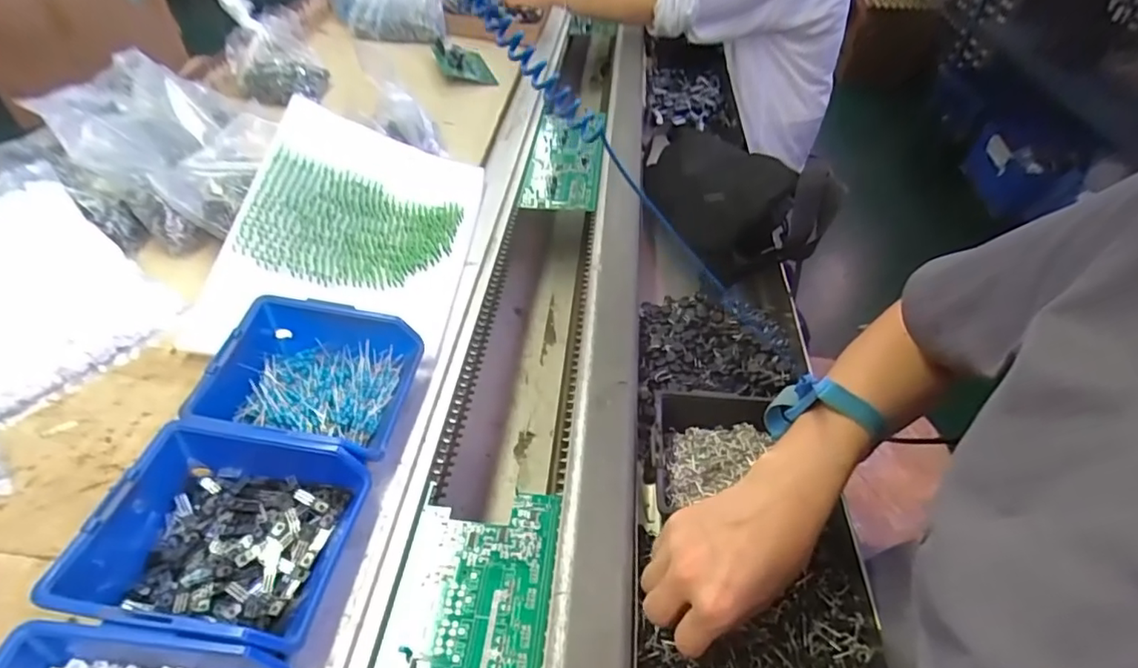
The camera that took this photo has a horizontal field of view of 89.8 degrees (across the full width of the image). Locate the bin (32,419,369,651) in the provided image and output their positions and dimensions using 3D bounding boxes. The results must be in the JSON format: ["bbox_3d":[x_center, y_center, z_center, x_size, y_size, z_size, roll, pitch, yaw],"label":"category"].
[{"bbox_3d":[-0.209,0.117,0.340,0.139,0.054,0.117,5,45,2],"label":"bin"}]

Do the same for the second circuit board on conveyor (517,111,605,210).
[{"bbox_3d":[-0.004,-0.238,0.763,0.093,0.020,0.217,5,45,3],"label":"second circuit board on conveyor"}]

